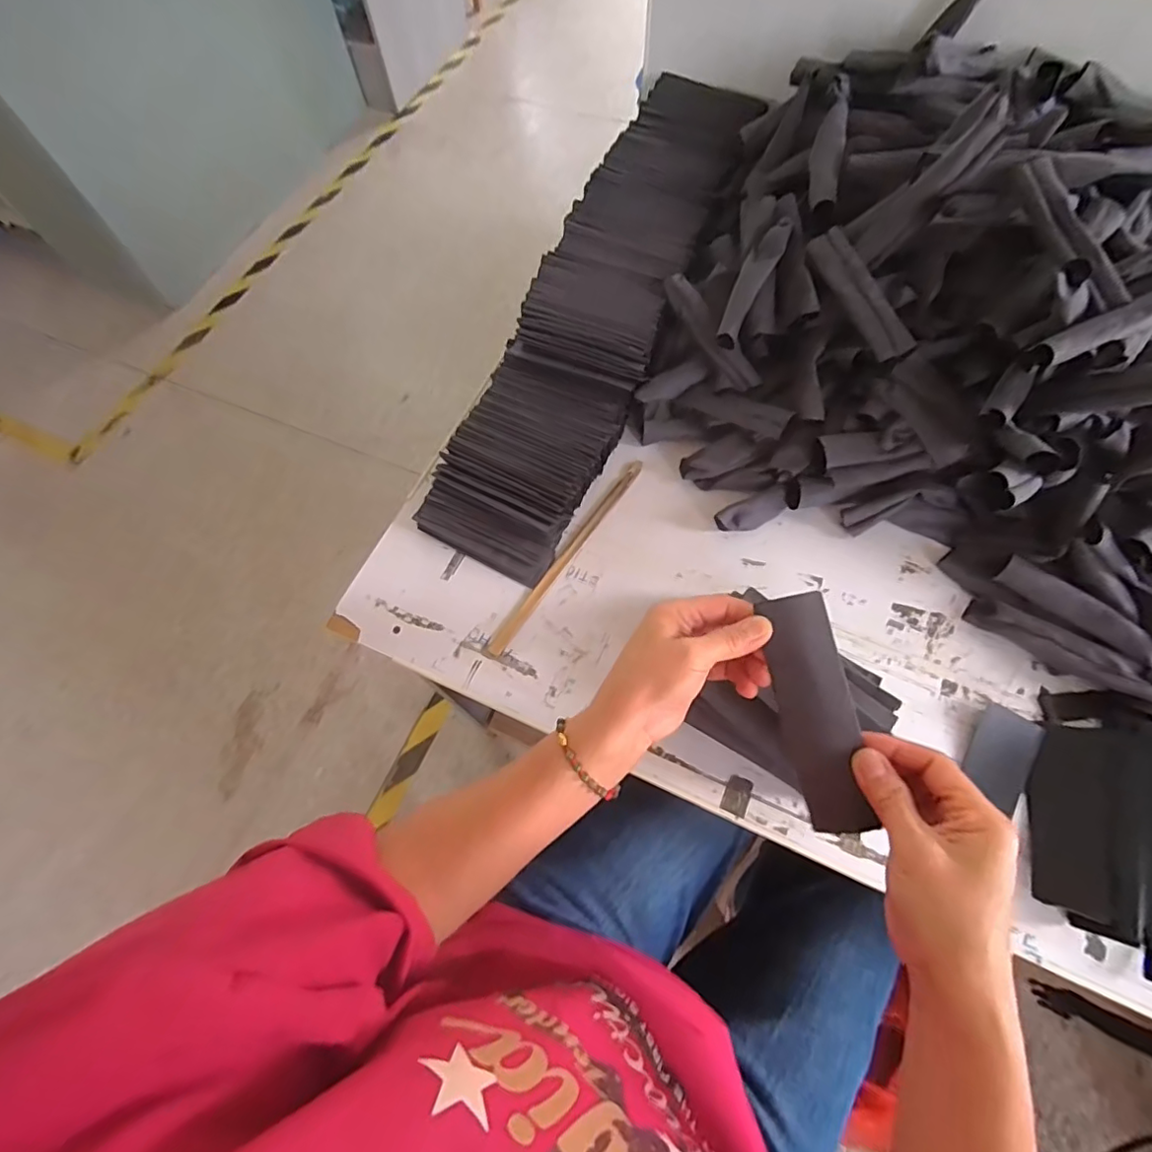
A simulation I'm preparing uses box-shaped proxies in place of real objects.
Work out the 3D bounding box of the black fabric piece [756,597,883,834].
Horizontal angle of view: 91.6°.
[{"bbox_3d":[0.156,0.088,0.363,0.043,0.007,0.148,-17,79,26],"label":"black fabric piece"}]

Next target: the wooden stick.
[{"bbox_3d":[-0.007,-0.026,0.600,0.016,0.004,0.269,32,71,15],"label":"wooden stick"}]

